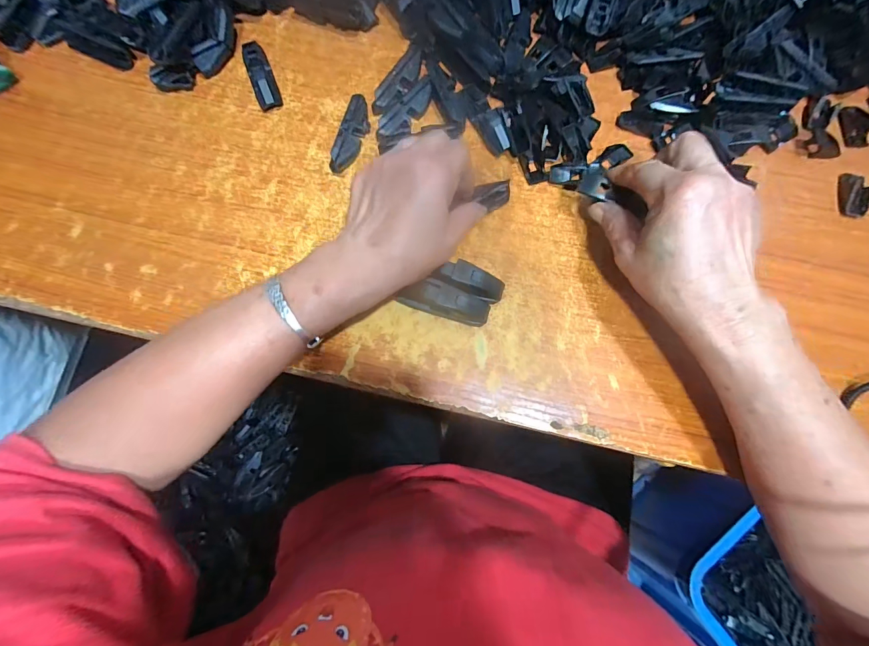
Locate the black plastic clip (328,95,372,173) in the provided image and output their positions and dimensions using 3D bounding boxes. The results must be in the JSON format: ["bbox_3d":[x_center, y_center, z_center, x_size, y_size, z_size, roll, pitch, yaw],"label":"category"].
[{"bbox_3d":[-0.073,-0.165,0.337,0.018,0.021,0.077,12,76,3],"label":"black plastic clip"}]

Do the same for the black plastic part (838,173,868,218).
[{"bbox_3d":[0.366,-0.111,0.328,0.022,0.011,0.039,17,77,4],"label":"black plastic part"}]

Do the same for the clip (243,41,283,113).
[{"bbox_3d":[-0.161,-0.230,0.353,0.021,0.019,0.068,-20,77,-5],"label":"clip"}]

